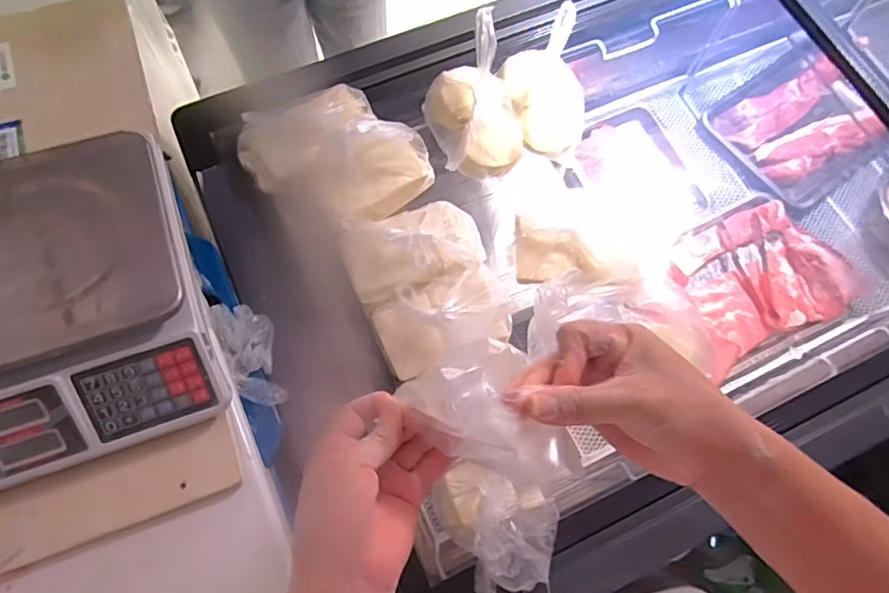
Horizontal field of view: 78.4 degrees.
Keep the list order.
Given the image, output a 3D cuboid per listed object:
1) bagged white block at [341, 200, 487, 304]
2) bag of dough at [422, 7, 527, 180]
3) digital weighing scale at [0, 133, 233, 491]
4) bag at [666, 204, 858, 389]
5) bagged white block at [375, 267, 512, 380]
[{"bbox_3d":[-0.040,-0.068,0.692,0.174,0.063,0.111,-20,72,-8],"label":"bagged white block"},{"bbox_3d":[0.046,-0.262,0.741,0.124,0.113,0.179,-16,72,-7],"label":"bag of dough"},{"bbox_3d":[-0.418,0.016,0.541,0.324,0.096,0.306,-21,72,-9],"label":"digital weighing scale"},{"bbox_3d":[0.578,-0.031,1.035,0.309,0.078,0.252,-22,73,-9],"label":"bag"},{"bbox_3d":[0.000,0.023,0.656,0.161,0.056,0.105,-24,73,-10],"label":"bagged white block"}]

